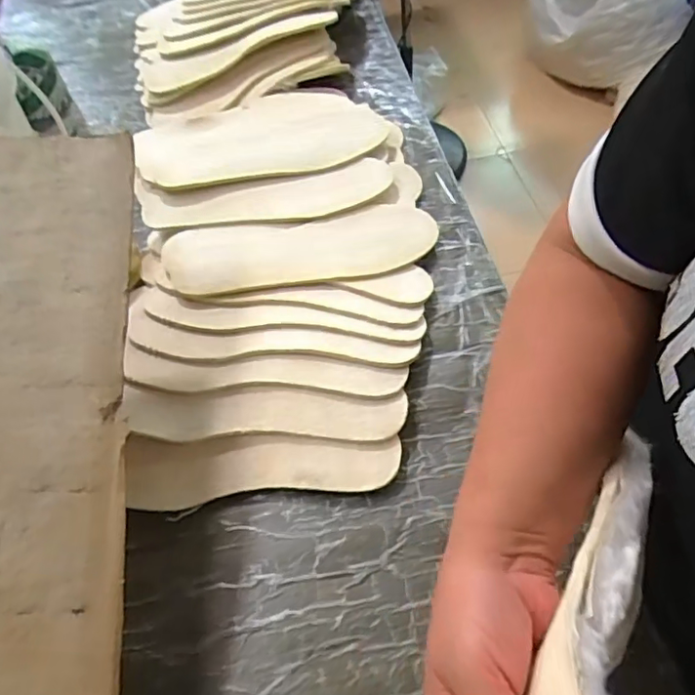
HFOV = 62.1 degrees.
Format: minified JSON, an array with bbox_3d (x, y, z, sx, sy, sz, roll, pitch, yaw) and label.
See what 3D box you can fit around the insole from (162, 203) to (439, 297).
[{"bbox_3d":[-0.042,-0.101,0.591,0.279,0.017,0.095,-8,53,-9],"label":"insole"}]

